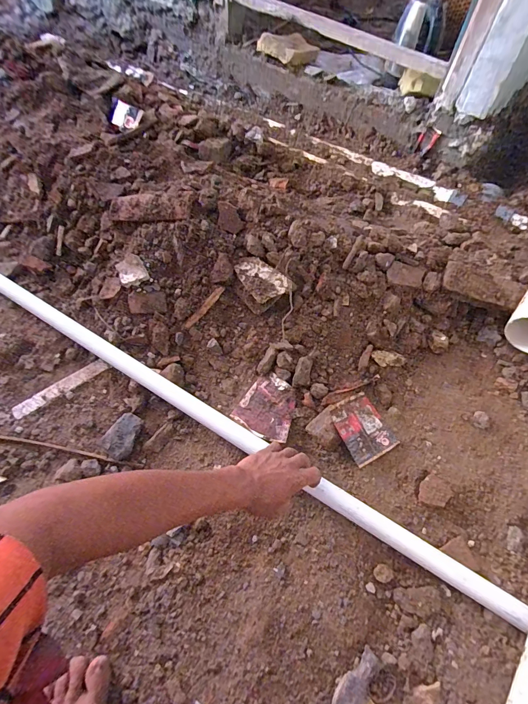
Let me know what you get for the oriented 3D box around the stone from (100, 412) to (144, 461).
[{"bbox_3d":[-0.240,0.143,0.628,0.054,0.036,0.076,25,64,13],"label":"stone"}]

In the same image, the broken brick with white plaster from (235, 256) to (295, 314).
[{"bbox_3d":[-0.008,-0.126,0.701,0.112,0.051,0.077,40,70,22],"label":"broken brick with white plaster"}]

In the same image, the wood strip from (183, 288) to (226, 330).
[{"bbox_3d":[-0.115,-0.085,0.706,0.013,0.007,0.105,42,89,22],"label":"wood strip"}]

